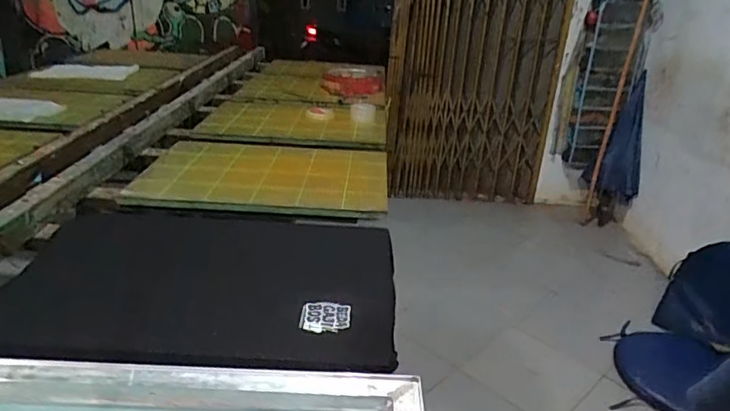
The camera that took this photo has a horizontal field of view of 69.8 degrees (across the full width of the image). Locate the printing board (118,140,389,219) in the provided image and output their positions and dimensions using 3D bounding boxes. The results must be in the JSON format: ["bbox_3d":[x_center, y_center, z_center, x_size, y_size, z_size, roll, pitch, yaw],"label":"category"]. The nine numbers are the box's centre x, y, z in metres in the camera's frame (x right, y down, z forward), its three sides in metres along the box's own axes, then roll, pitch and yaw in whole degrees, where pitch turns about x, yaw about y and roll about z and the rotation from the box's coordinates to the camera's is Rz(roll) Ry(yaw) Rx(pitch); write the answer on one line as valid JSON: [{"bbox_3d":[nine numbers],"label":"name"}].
[{"bbox_3d":[-0.237,-0.084,1.293,0.579,0.036,0.394,2,24,-2],"label":"printing board"}]

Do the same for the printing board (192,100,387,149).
[{"bbox_3d":[-0.222,-0.288,1.707,0.584,0.032,0.393,3,24,0],"label":"printing board"}]

